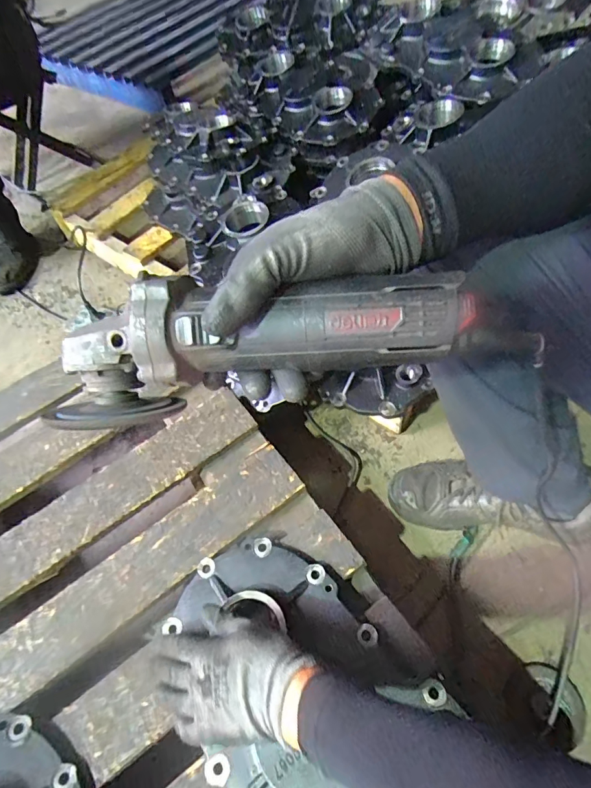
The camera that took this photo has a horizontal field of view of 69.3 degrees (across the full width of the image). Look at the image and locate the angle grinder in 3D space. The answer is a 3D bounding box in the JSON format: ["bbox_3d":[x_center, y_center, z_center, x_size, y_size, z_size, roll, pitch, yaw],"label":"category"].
[{"bbox_3d":[-0.016,-0.029,0.273,0.275,0.072,0.072,-7,60,3],"label":"angle grinder"}]

